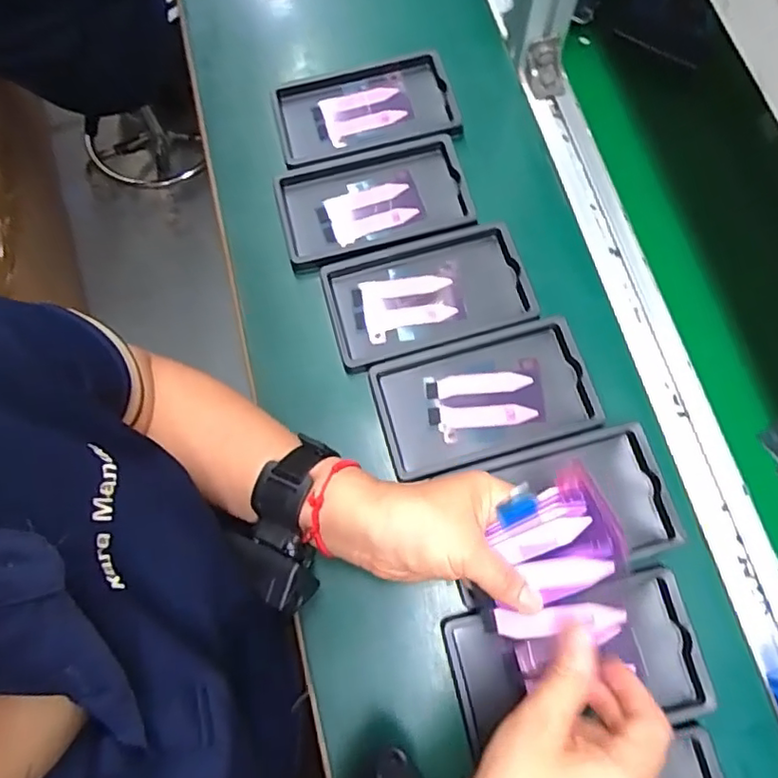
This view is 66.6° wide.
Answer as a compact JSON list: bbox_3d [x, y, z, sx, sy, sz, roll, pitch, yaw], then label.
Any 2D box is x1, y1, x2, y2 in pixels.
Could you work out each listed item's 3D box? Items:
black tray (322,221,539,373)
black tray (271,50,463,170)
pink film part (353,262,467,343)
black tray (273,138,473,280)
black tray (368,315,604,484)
[{"bbox_3d":[0.032,-0.076,0.481,0.157,0.015,0.094,-16,72,-4],"label":"black tray"},{"bbox_3d":[-0.022,-0.251,0.539,0.157,0.019,0.094,-12,72,-3],"label":"black tray"},{"bbox_3d":[0.016,-0.070,0.488,0.087,0.006,0.060,-10,72,-2],"label":"pink film part"},{"bbox_3d":[-0.014,-0.160,0.508,0.156,0.015,0.097,-14,72,-4],"label":"black tray"},{"bbox_3d":[0.072,0.007,0.456,0.158,0.021,0.091,-15,72,-4],"label":"black tray"}]

